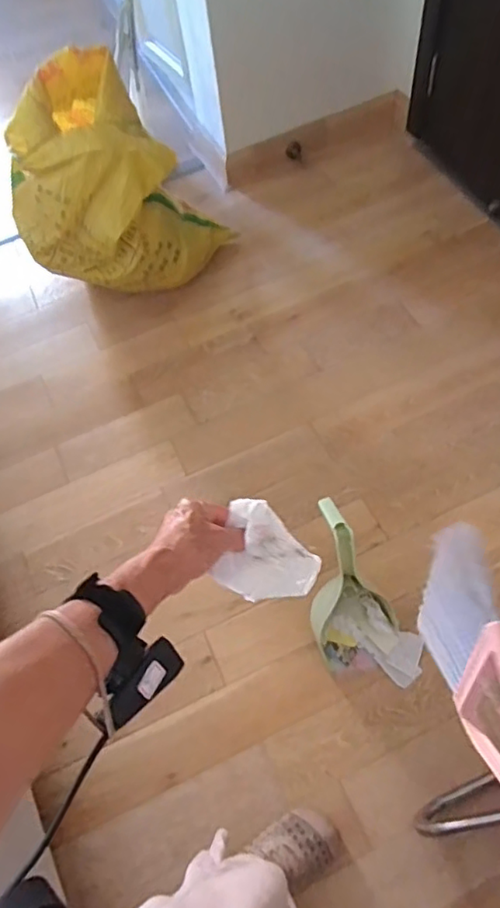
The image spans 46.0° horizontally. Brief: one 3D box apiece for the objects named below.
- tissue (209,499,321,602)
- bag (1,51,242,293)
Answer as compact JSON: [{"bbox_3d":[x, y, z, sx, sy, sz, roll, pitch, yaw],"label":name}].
[{"bbox_3d":[0.021,0.102,0.554,0.116,0.028,0.080,38,77,-32],"label":"tissue"},{"bbox_3d":[-0.301,-0.659,1.437,0.518,0.504,0.267,-37,70,-21],"label":"bag"}]

